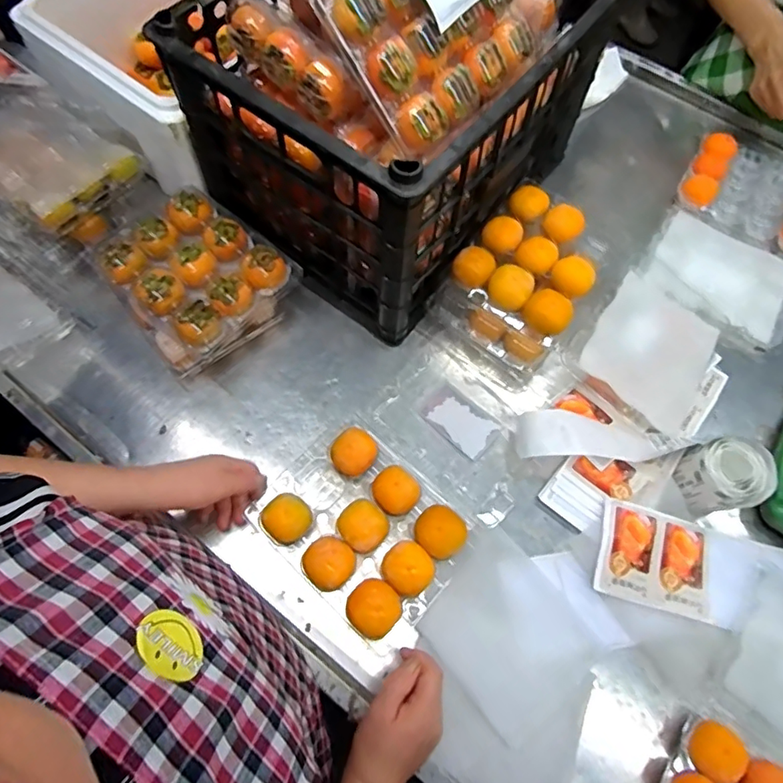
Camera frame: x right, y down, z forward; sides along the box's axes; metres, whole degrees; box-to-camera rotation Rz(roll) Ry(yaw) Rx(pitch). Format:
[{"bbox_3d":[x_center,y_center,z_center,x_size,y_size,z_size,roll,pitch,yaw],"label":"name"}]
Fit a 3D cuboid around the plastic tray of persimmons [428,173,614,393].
[{"bbox_3d":[0.181,-0.153,0.701,0.173,0.093,0.255,37,70,14],"label":"plastic tray of persimmons"}]

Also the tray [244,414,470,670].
[{"bbox_3d":[-0.032,0.154,0.592,0.216,0.057,0.171,40,71,16],"label":"tray"}]

